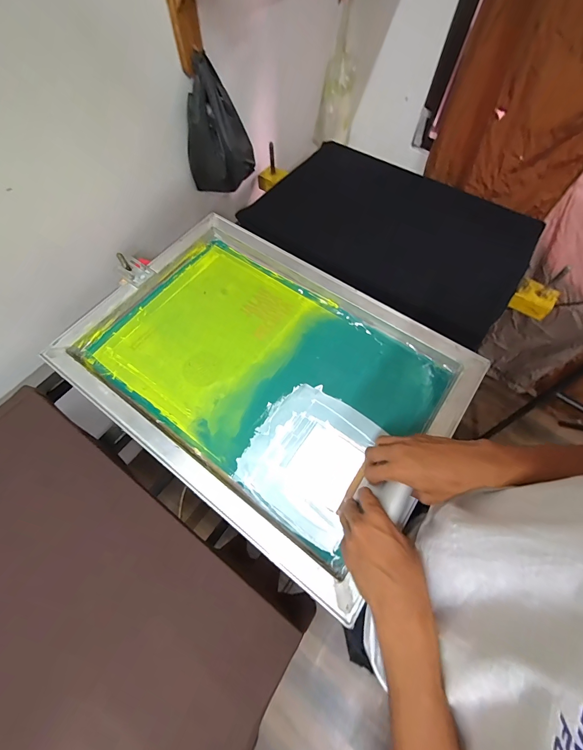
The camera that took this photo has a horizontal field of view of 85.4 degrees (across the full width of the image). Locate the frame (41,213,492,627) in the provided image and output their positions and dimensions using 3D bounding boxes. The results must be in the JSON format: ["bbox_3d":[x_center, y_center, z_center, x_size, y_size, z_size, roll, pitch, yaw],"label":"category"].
[{"bbox_3d":[-0.056,-0.023,0.578,0.655,0.034,0.467,34,69,15],"label":"frame"}]

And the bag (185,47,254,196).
[{"bbox_3d":[-0.167,-0.532,0.708,0.153,0.220,0.079,-4,64,-3],"label":"bag"}]

